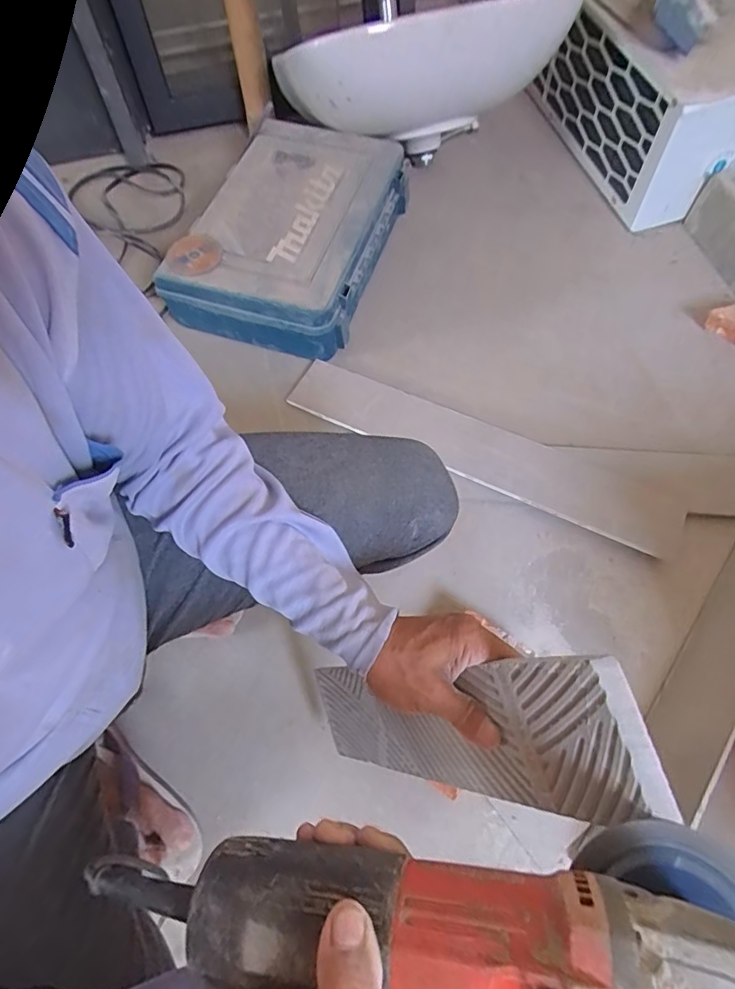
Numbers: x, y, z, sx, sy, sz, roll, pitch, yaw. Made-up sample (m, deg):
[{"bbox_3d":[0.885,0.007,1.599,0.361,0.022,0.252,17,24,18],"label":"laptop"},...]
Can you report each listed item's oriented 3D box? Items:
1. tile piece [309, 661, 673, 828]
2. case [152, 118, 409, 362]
[{"bbox_3d":[0.052,0.186,0.409,0.016,0.366,0.094,-10,77,-32],"label":"tile piece"},{"bbox_3d":[-0.123,-0.444,0.880,0.283,0.152,0.394,18,68,9],"label":"case"}]

